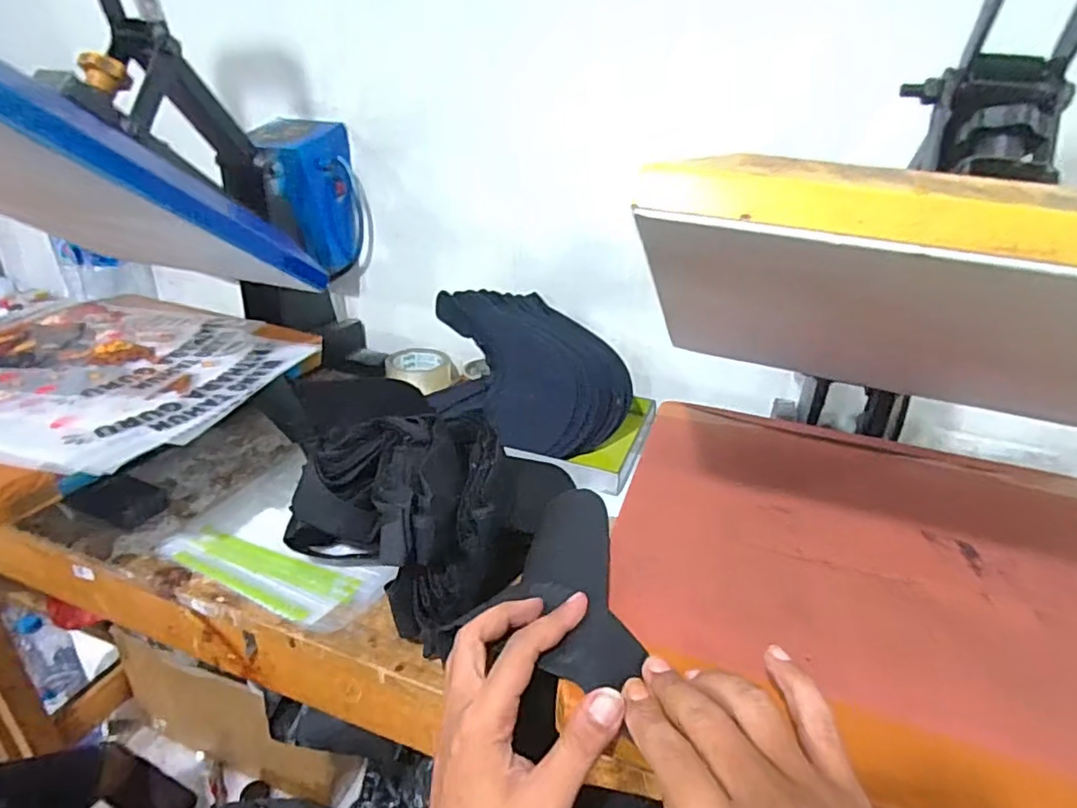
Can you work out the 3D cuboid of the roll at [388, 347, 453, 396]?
[{"bbox_3d":[-0.190,-0.055,0.995,0.098,0.042,0.098,0,27,-6],"label":"roll"}]

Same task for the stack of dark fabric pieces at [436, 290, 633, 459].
[{"bbox_3d":[-0.004,-0.047,0.832,0.221,0.174,0.130,24,34,36],"label":"stack of dark fabric pieces"}]

